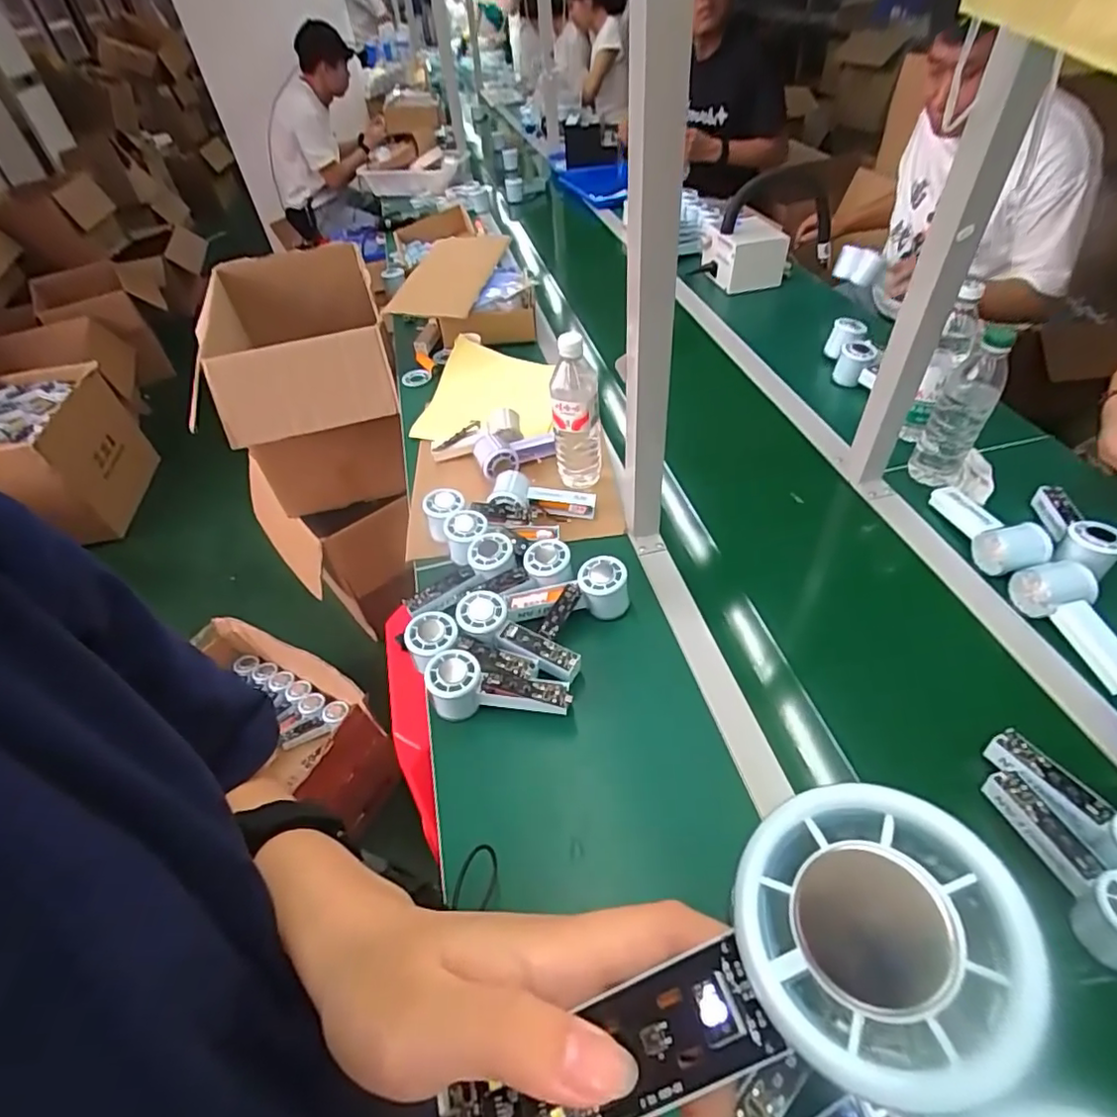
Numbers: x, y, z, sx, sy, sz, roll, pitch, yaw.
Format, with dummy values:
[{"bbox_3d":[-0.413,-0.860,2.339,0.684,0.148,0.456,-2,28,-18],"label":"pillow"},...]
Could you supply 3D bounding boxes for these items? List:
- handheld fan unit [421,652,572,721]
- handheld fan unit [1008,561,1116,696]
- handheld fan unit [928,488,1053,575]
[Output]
[{"bbox_3d":[-0.064,0.147,0.624,0.153,0.063,0.057,8,48,13],"label":"handheld fan unit"},{"bbox_3d":[0.566,0.071,0.630,0.067,0.047,0.148,-7,46,0],"label":"handheld fan unit"},{"bbox_3d":[0.542,-0.043,0.739,0.059,0.059,0.166,-7,46,-1],"label":"handheld fan unit"}]

